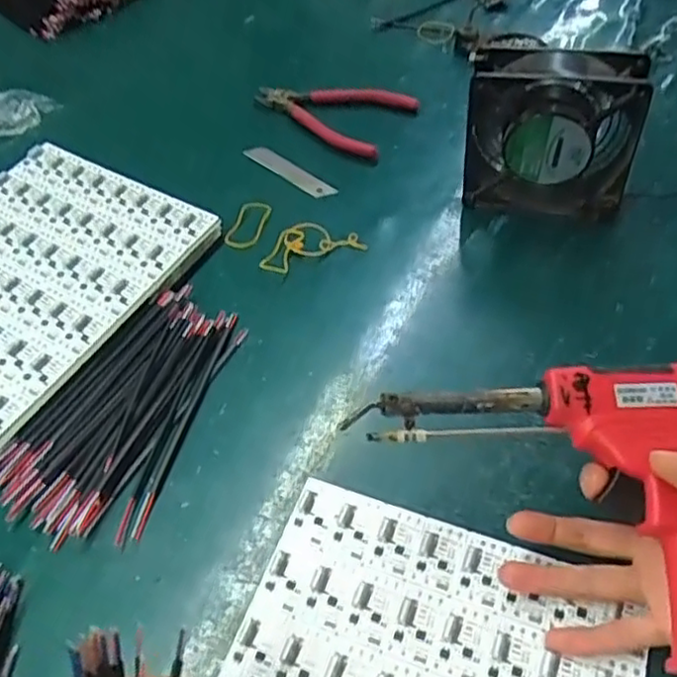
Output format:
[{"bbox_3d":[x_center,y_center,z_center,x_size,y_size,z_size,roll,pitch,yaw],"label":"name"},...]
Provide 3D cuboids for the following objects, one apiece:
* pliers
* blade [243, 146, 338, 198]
[{"bbox_3d":[-0.010,-0.220,0.647,0.147,0.020,0.079,27,59,20],"label":"pliers"},{"bbox_3d":[-0.045,-0.149,0.606,0.103,0.007,0.018,34,61,24],"label":"blade"}]

